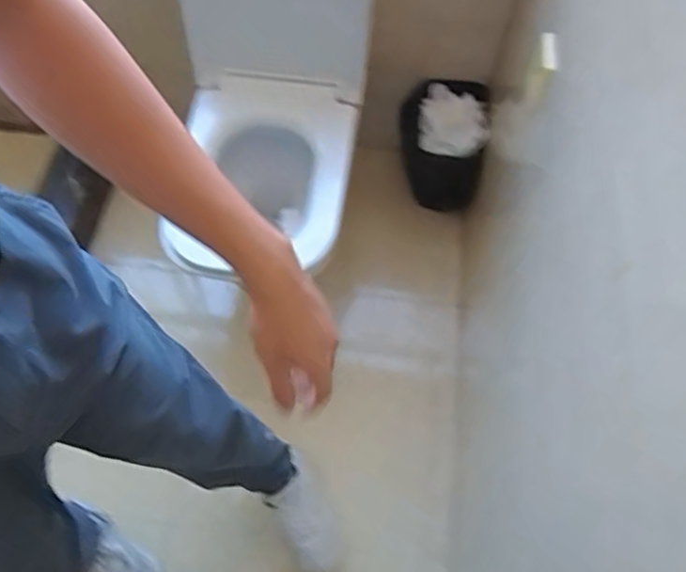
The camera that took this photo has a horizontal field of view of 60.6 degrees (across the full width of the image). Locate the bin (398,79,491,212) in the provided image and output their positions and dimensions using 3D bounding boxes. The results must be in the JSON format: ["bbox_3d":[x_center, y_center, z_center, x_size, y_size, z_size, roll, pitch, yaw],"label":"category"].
[{"bbox_3d":[0.264,-0.377,1.618,0.232,0.250,0.290,13,63,5],"label":"bin"}]

